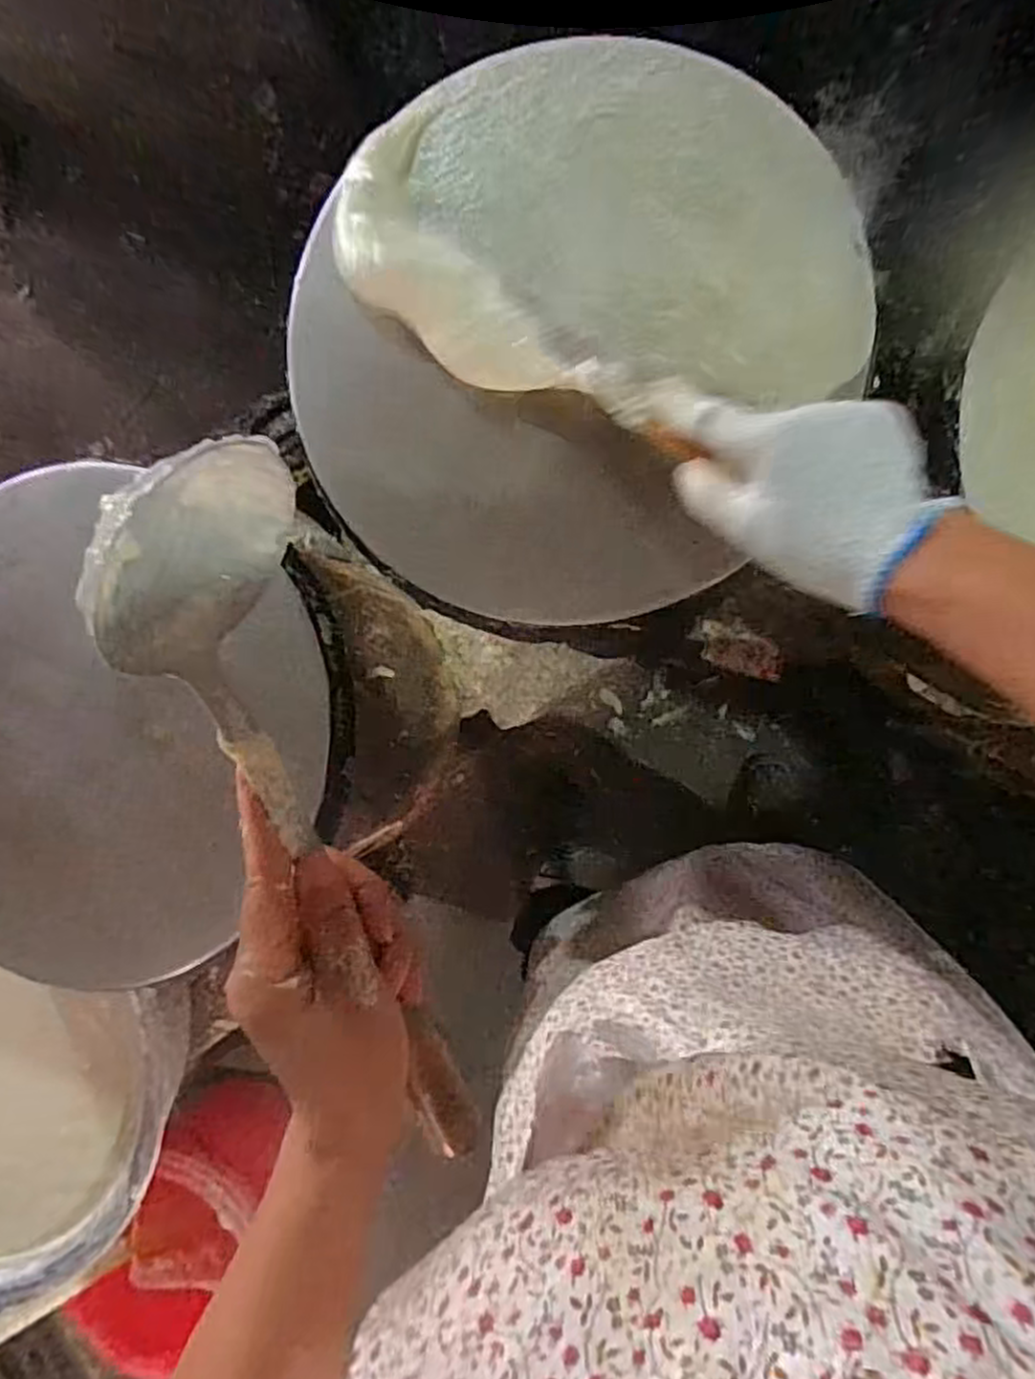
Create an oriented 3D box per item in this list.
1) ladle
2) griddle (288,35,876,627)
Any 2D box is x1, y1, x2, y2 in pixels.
[{"bbox_3d":[-0.080,0.072,0.329,0.073,0.063,0.343,-15,107,9],"label":"ladle"},{"bbox_3d":[0.023,-0.240,0.485,0.336,0.043,0.350,-1,81,8],"label":"griddle"}]

